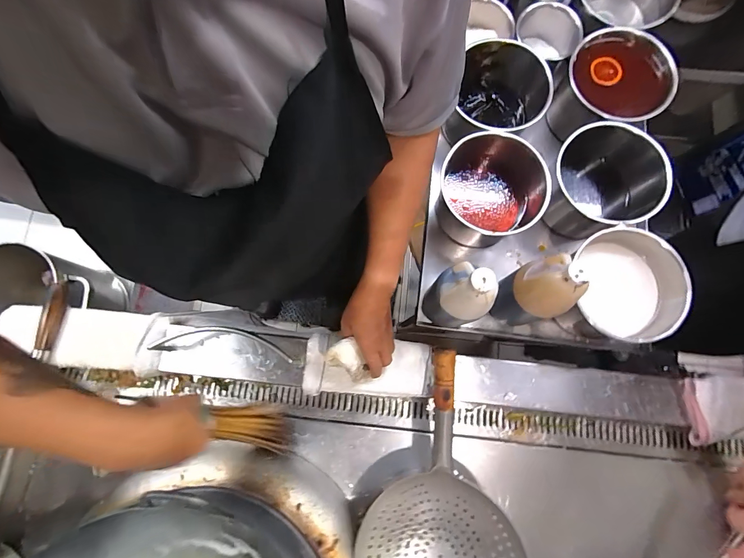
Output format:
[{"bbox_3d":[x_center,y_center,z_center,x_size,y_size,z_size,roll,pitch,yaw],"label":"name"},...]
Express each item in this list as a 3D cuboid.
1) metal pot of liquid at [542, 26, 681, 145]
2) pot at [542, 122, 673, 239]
[{"bbox_3d":[0.421,-0.338,0.624,0.151,0.121,0.158,0,80,1],"label":"metal pot of liquid"},{"bbox_3d":[0.395,-0.166,0.616,0.155,0.149,0.165,0,80,1],"label":"pot"}]

